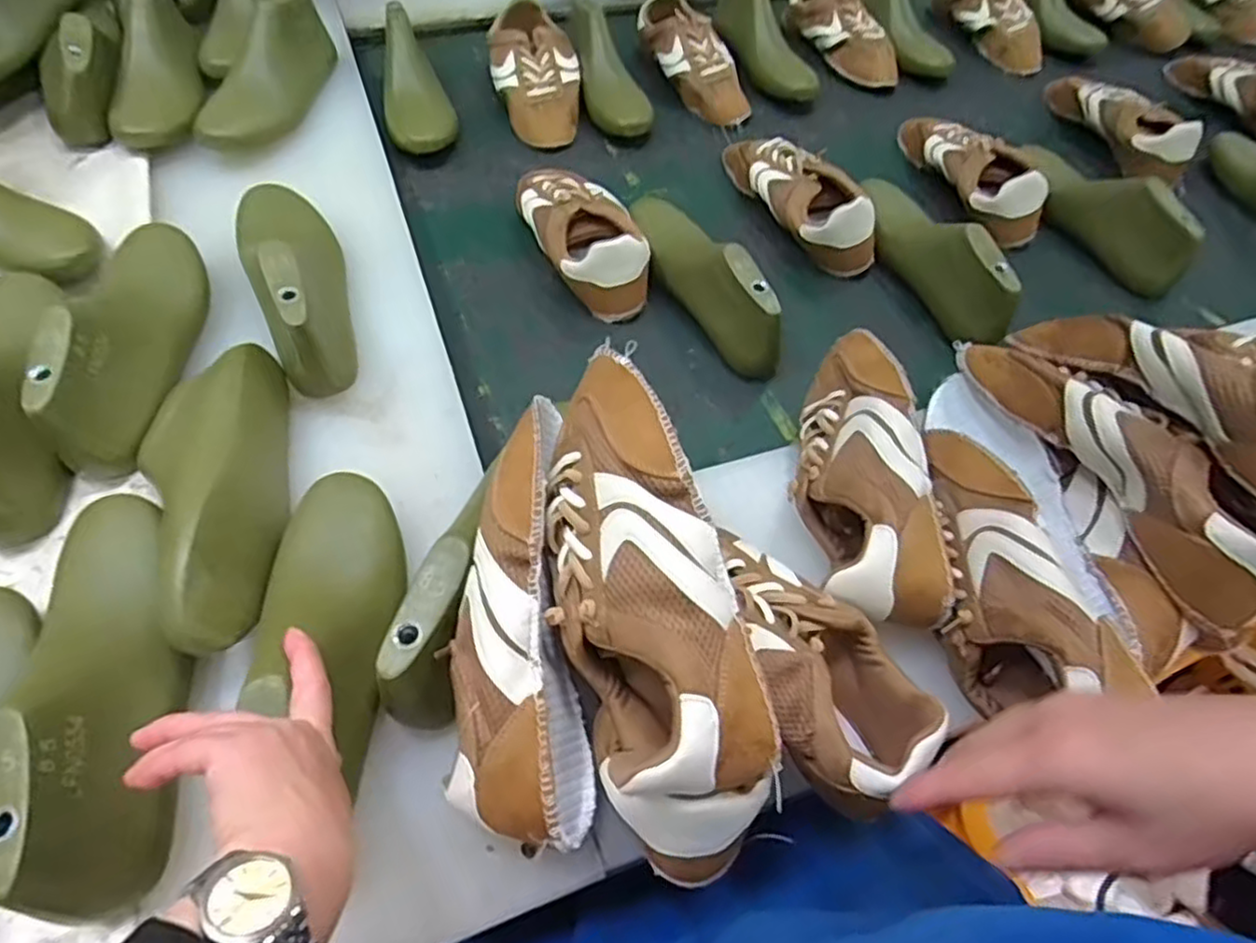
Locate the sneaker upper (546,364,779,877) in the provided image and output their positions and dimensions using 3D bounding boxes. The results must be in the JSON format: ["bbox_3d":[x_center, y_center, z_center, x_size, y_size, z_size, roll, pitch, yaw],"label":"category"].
[{"bbox_3d":[0.009,0.076,0.378,0.091,0.093,0.288,-12,83,-12],"label":"sneaker upper"}]

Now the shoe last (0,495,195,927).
[{"bbox_3d":[-0.303,0.109,0.407,0.072,0.082,0.249,-17,60,-15],"label":"shoe last"}]

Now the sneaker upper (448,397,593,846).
[{"bbox_3d":[-0.061,0.077,0.400,0.071,0.067,0.242,-2,78,-6],"label":"sneaker upper"}]

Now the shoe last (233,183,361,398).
[{"bbox_3d":[-0.289,-0.180,0.618,0.083,0.100,0.258,-21,61,-17],"label":"shoe last"}]

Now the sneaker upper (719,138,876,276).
[{"bbox_3d":[0.190,-0.322,0.821,0.084,0.088,0.244,-21,61,-17],"label":"sneaker upper"}]

